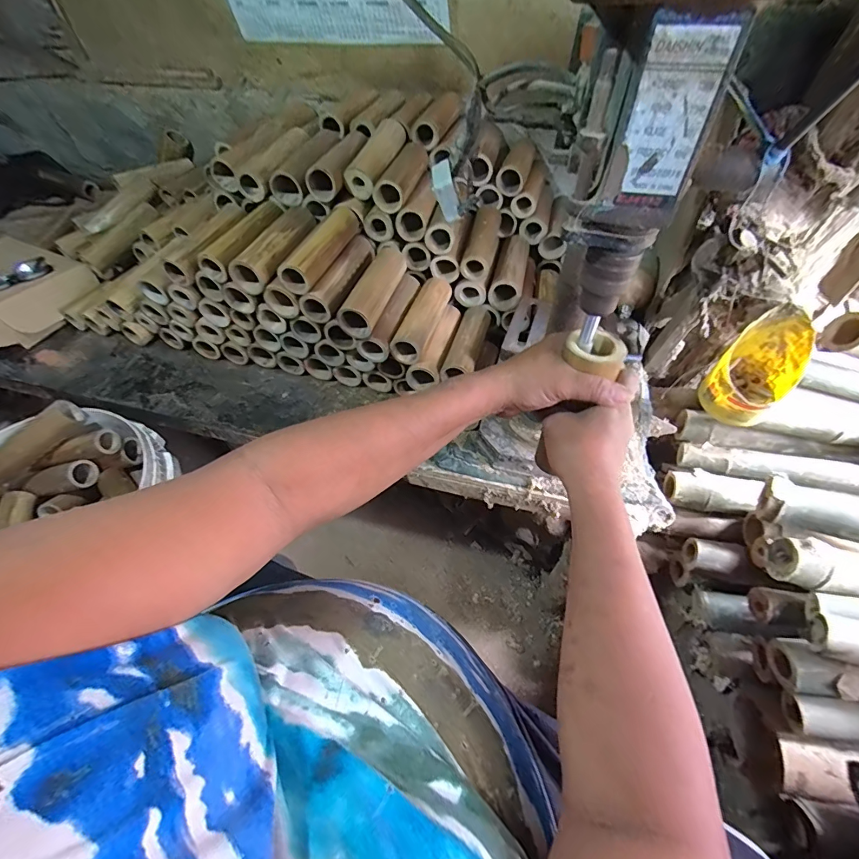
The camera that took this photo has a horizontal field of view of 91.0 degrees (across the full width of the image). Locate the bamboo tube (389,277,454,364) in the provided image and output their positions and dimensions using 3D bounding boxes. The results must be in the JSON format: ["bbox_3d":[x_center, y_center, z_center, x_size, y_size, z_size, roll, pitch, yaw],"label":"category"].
[{"bbox_3d":[-0.010,-0.189,0.712,0.052,0.047,0.180,16,55,13],"label":"bamboo tube"}]

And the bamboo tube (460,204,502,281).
[{"bbox_3d":[0.096,-0.347,0.773,0.051,0.045,0.183,10,54,9],"label":"bamboo tube"}]

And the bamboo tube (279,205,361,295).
[{"bbox_3d":[-0.170,-0.290,0.673,0.050,0.047,0.186,16,55,13],"label":"bamboo tube"}]

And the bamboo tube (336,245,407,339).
[{"bbox_3d":[-0.084,-0.230,0.679,0.057,0.054,0.192,15,55,12],"label":"bamboo tube"}]

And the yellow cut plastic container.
[{"bbox_3d":[0.440,-0.080,0.567,0.096,0.149,0.088,-38,61,-24],"label":"yellow cut plastic container"}]

